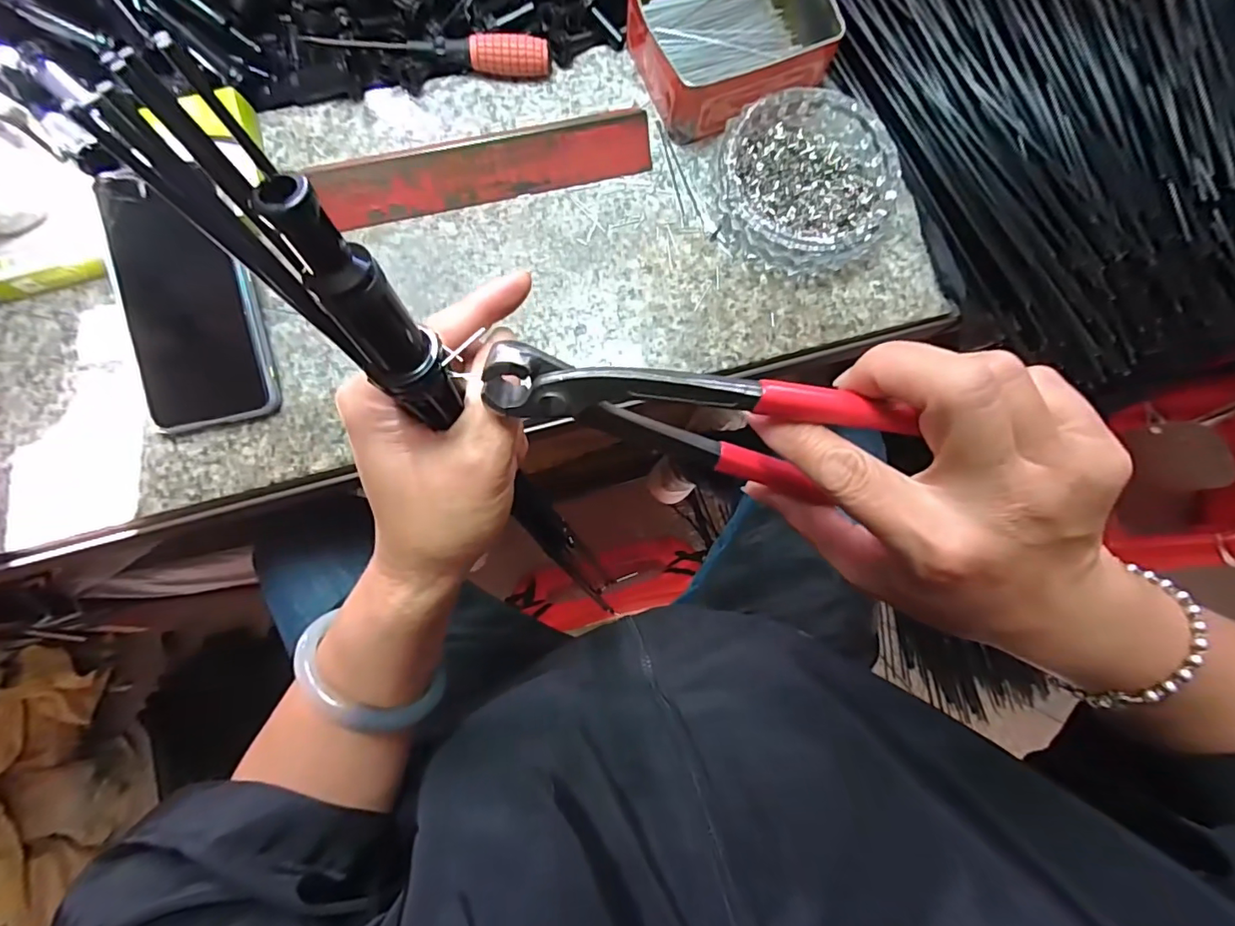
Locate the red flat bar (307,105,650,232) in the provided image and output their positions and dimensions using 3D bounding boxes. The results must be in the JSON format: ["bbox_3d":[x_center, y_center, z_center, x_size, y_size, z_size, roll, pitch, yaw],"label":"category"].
[{"bbox_3d":[-0.086,-0.196,0.350,0.217,0.038,0.007,-14,38,-5],"label":"red flat bar"}]

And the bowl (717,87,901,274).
[{"bbox_3d":[0.130,-0.192,0.360,0.124,0.029,0.115,0,82,-3],"label":"bowl"}]

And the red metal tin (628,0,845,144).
[{"bbox_3d":[0.082,-0.298,0.364,0.137,0.043,0.113,-24,84,-6],"label":"red metal tin"}]

